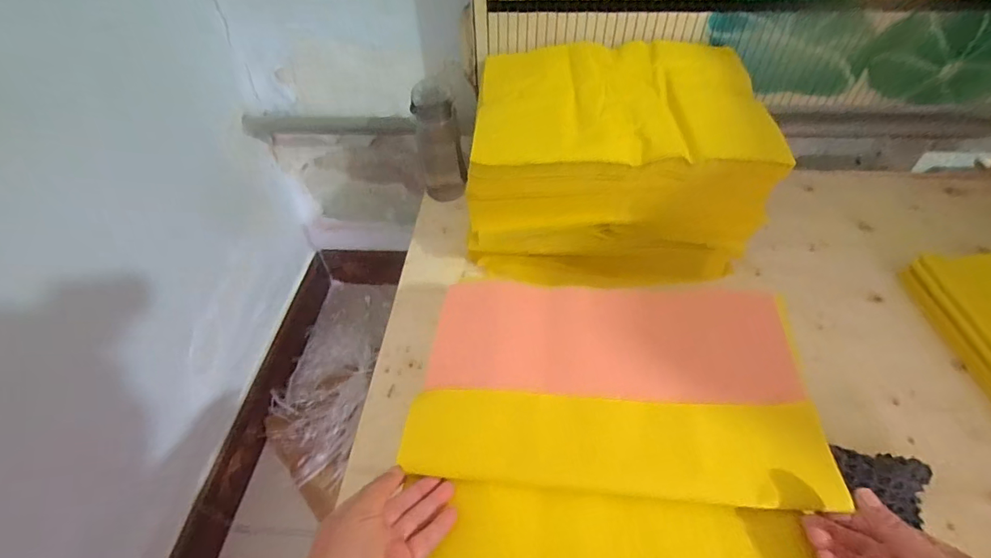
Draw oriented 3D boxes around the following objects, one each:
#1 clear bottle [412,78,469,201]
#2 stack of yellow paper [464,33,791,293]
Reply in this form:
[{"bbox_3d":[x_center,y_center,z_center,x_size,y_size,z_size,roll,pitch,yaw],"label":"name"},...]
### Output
[{"bbox_3d":[-0.090,-0.216,0.722,0.070,0.174,0.064,-8,48,-5],"label":"clear bottle"},{"bbox_3d":[0.158,-0.164,0.642,0.356,0.222,0.270,2,48,4],"label":"stack of yellow paper"}]

